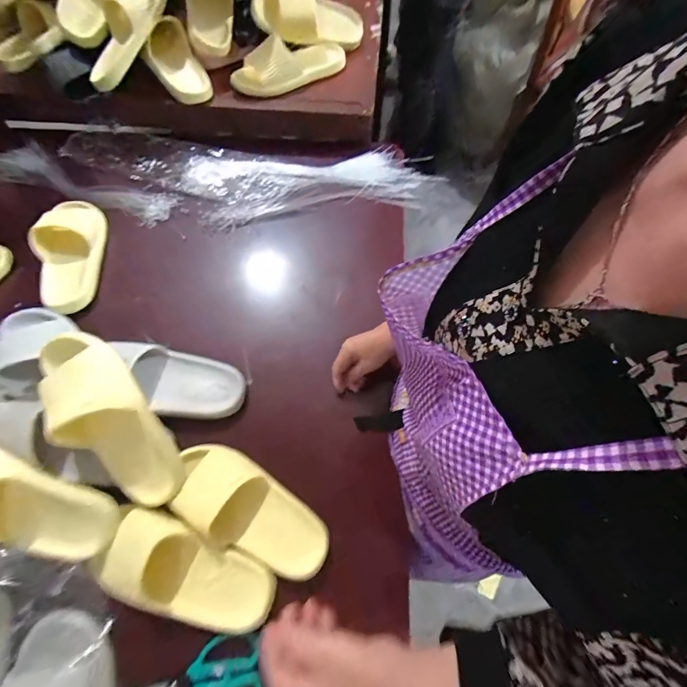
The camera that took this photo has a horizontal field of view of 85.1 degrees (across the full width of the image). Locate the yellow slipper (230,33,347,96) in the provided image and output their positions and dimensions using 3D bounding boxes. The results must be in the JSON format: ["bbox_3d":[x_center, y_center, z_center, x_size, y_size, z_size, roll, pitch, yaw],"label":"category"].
[{"bbox_3d":[-0.115,-0.605,0.800,0.257,0.063,0.084,-27,67,-13],"label":"yellow slipper"}]

